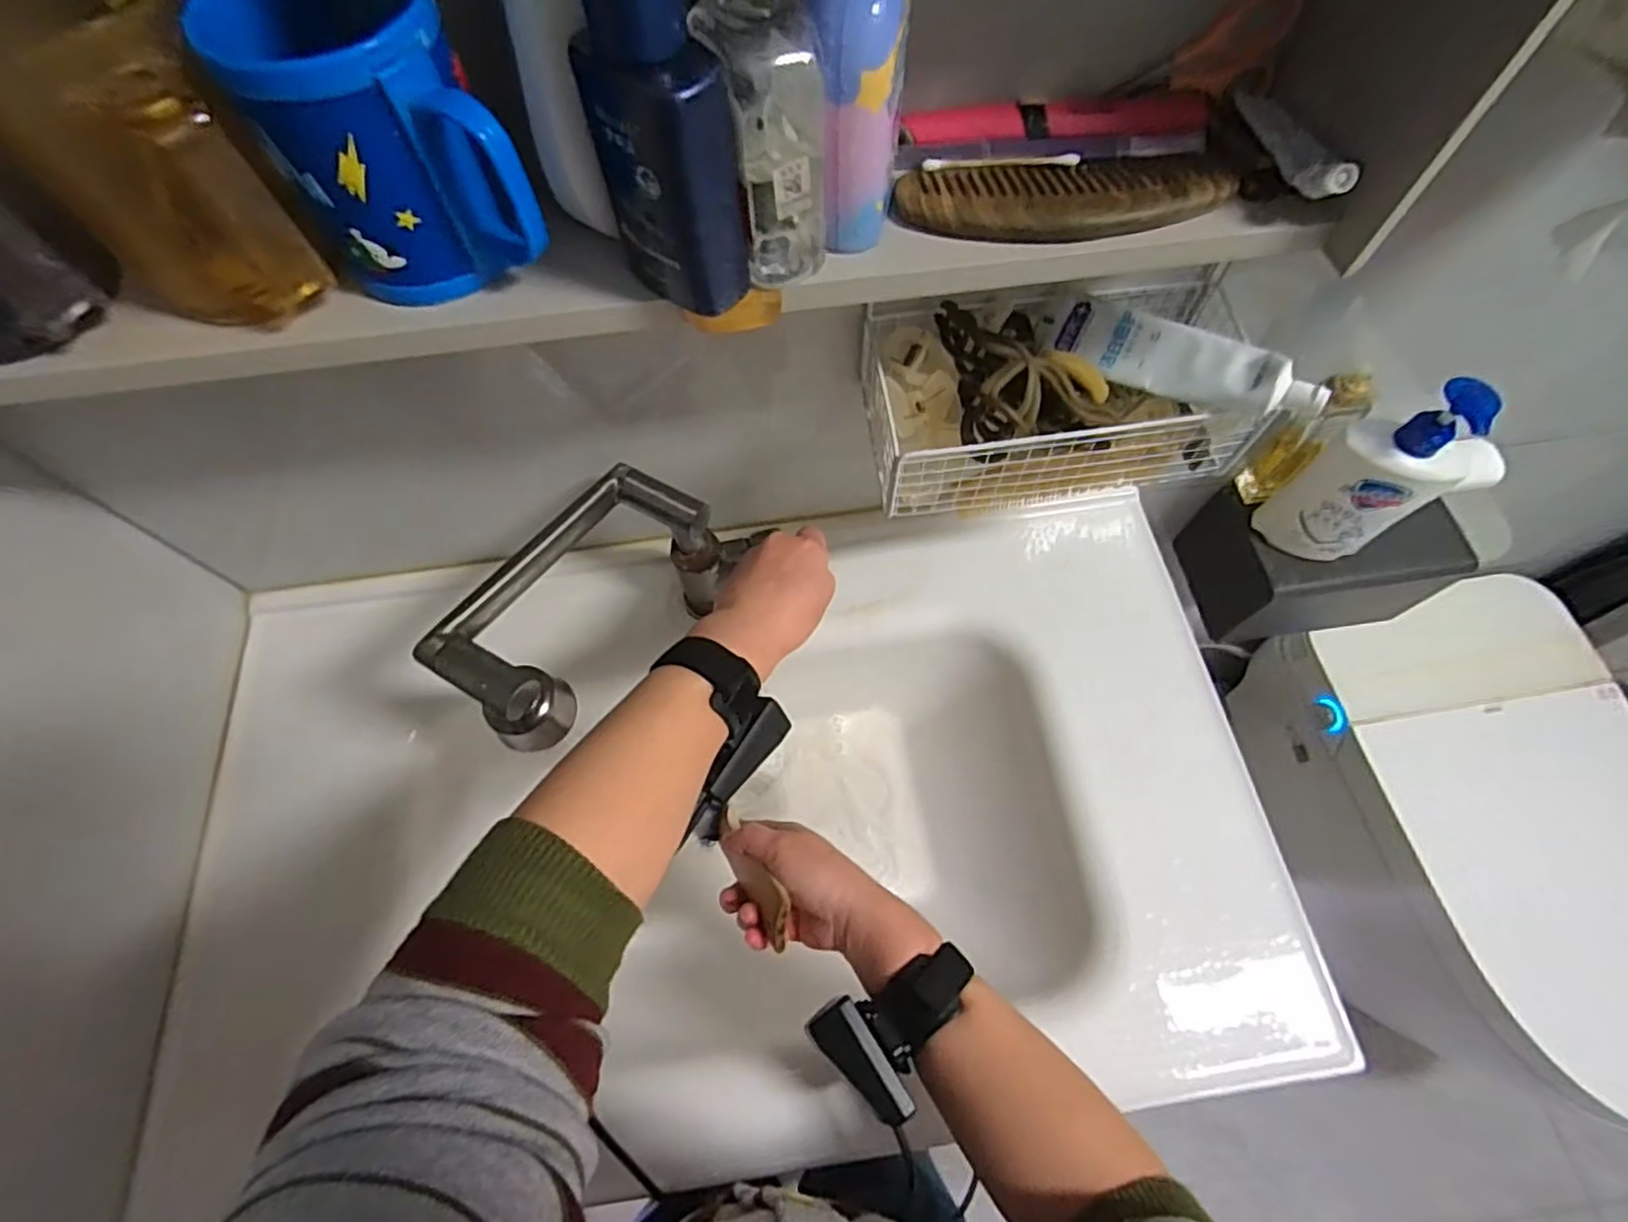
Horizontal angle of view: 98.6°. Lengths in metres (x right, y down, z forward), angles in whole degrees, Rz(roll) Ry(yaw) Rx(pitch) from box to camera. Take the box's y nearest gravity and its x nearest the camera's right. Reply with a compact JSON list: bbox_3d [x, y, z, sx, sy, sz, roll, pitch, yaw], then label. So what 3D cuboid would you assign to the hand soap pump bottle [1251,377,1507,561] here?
[{"bbox_3d":[0.468,-0.106,0.580,0.095,0.196,0.052,18,66,10],"label":"hand soap pump bottle"}]

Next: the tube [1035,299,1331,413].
[{"bbox_3d":[0.207,-0.147,0.408,0.155,0.039,0.034,34,70,16],"label":"tube"}]

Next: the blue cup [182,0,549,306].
[{"bbox_3d":[-0.159,-0.171,0.264,0.077,0.093,0.091,-28,67,-12],"label":"blue cup"}]

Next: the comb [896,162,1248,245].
[{"bbox_3d":[0.112,-0.183,0.310,0.148,0.010,0.052,0,65,1],"label":"comb"}]

